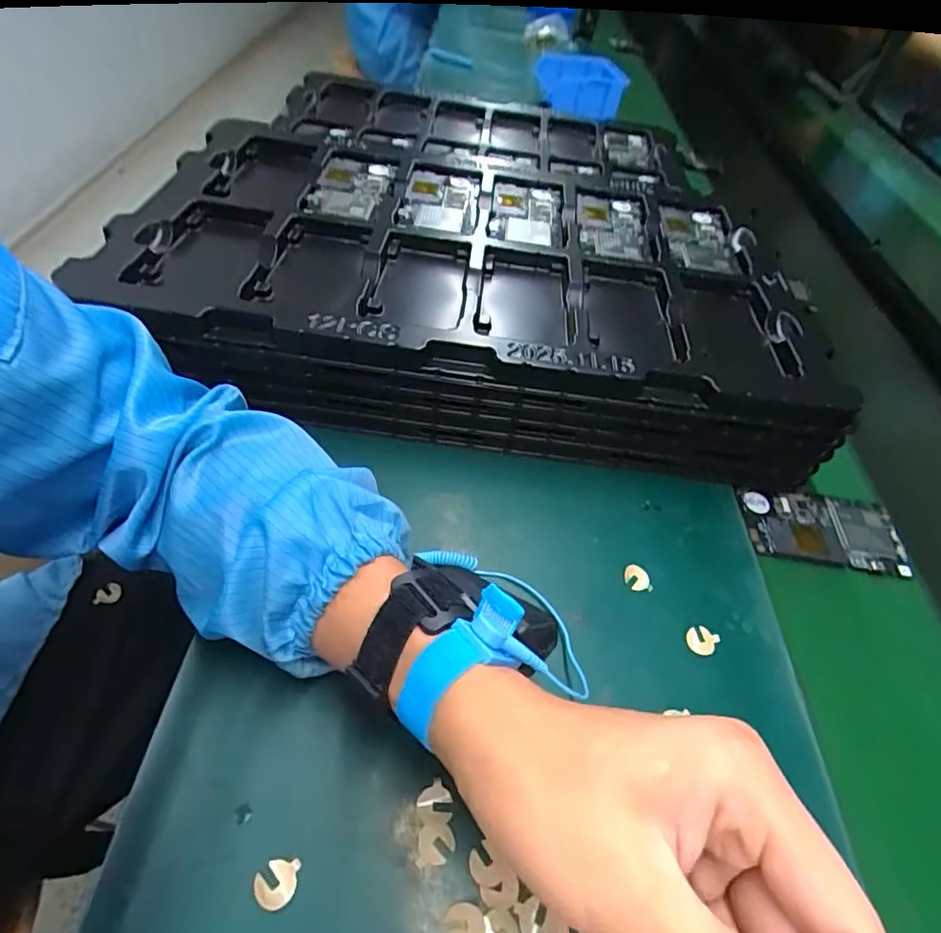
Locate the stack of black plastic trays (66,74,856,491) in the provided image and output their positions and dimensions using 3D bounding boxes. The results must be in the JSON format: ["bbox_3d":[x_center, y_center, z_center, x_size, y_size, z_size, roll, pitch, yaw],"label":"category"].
[{"bbox_3d":[0.007,-0.165,0.492,0.538,0.112,0.334,10,50,-3],"label":"stack of black plastic trays"}]

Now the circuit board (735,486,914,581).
[{"bbox_3d":[0.275,0.049,0.418,0.126,0.010,0.066,8,50,-4],"label":"circuit board"}]

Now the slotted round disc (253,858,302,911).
[{"bbox_3d":[-0.087,0.185,0.238,0.017,0.004,0.018,6,51,-7],"label":"slotted round disc"}]

